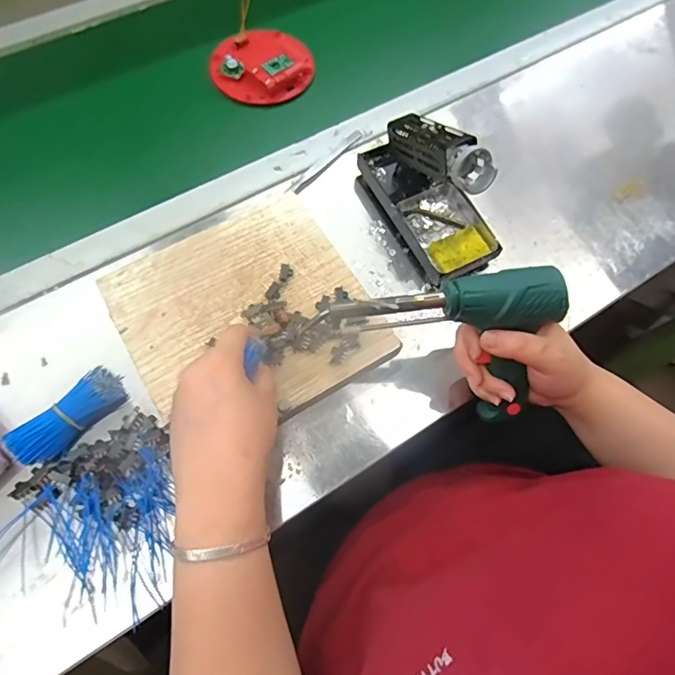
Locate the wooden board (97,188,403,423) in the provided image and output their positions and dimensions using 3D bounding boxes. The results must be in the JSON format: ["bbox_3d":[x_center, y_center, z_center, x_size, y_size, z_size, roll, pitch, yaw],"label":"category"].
[{"bbox_3d":[-0.081,-0.021,0.435,0.205,0.019,0.201,-30,71,-14],"label":"wooden board"}]

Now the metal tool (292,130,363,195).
[{"bbox_3d":[-0.011,-0.194,0.518,0.015,0.008,0.110,36,70,12],"label":"metal tool"}]

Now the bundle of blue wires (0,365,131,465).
[{"bbox_3d":[-0.220,0.065,0.390,0.037,0.031,0.089,42,72,14],"label":"bundle of blue wires"}]

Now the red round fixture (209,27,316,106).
[{"bbox_3d":[-0.089,-0.327,0.562,0.114,0.024,0.115,1,67,-2],"label":"red round fixture"}]

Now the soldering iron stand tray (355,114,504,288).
[{"bbox_3d":[0.091,-0.152,0.449,0.076,0.109,0.165,-27,71,-13],"label":"soldering iron stand tray"}]

